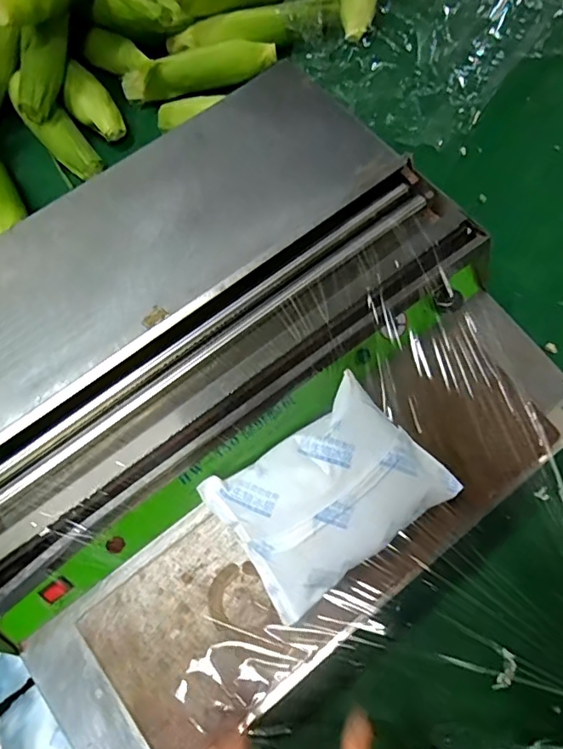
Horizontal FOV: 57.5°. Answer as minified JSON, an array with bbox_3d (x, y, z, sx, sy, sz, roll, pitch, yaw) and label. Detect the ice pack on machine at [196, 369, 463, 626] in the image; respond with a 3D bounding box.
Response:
[{"bbox_3d":[0.047,0.086,0.368,0.170,0.037,0.133,-35,86,-7],"label":"ice pack on machine"}]

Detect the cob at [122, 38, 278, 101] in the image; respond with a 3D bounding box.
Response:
[{"bbox_3d":[-0.111,-0.417,0.708,0.215,0.045,0.060,-16,68,-4],"label":"cob"}]

